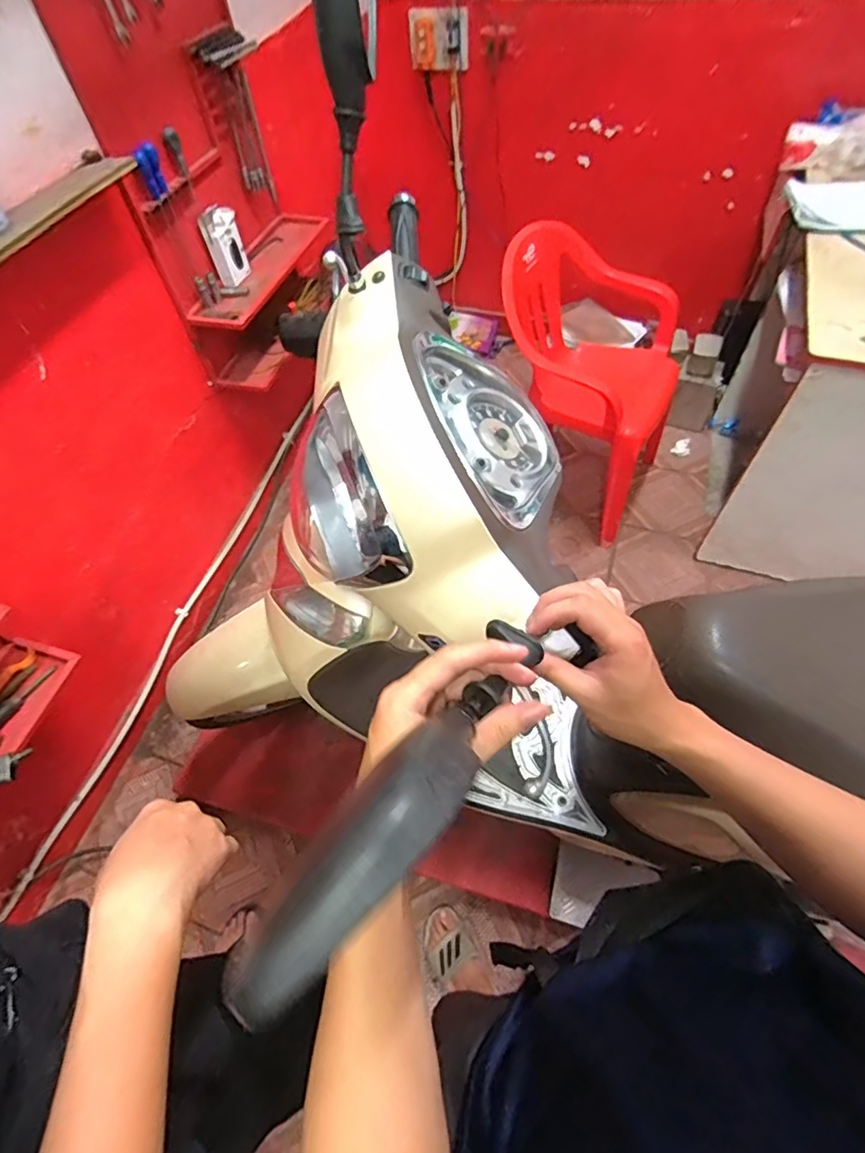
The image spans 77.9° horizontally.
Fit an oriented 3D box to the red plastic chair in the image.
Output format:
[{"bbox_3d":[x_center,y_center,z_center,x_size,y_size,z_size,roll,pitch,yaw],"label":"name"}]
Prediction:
[{"bbox_3d":[0.471,-0.590,1.589,0.489,0.667,0.490,28,64,20],"label":"red plastic chair"}]

